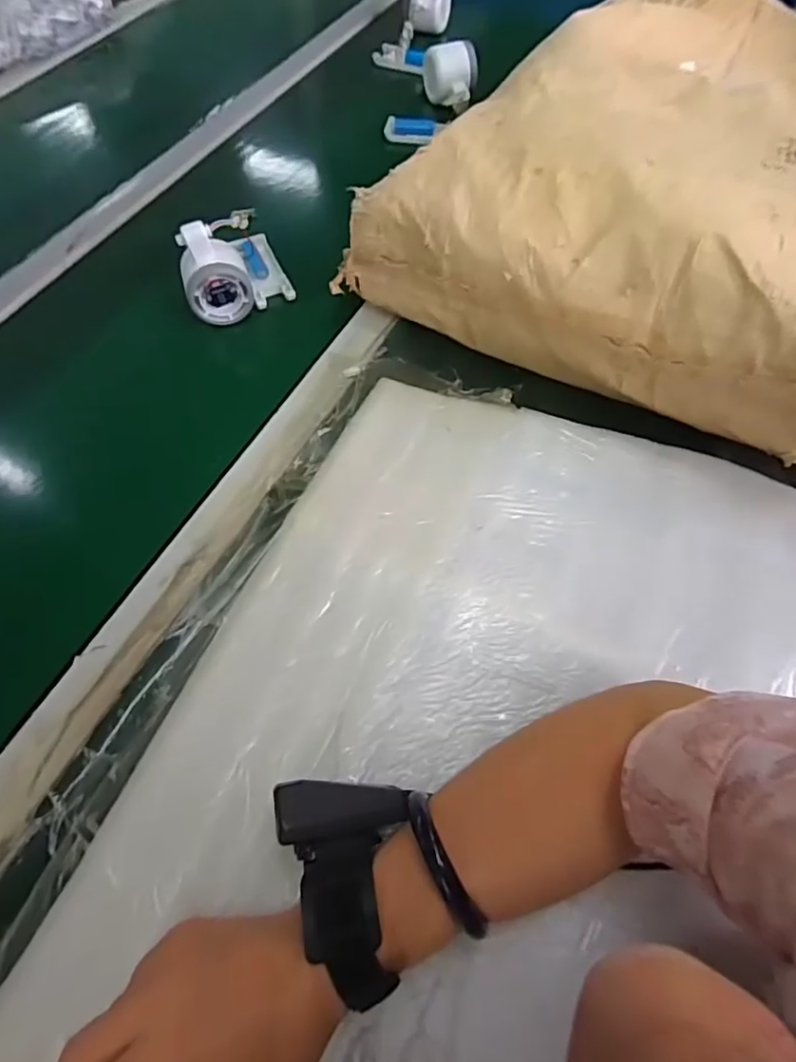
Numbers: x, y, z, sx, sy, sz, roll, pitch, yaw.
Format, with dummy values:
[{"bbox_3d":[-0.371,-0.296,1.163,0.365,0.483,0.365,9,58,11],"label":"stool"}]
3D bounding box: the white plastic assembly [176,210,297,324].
[{"bbox_3d":[-0.161,-0.263,0.539,0.093,0.081,0.095,-23,63,-9],"label":"white plastic assembly"}]

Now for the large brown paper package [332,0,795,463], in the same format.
[{"bbox_3d":[0.328,-0.392,0.547,0.423,0.123,0.690,30,68,17],"label":"large brown paper package"}]

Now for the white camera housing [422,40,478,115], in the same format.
[{"bbox_3d":[0.063,-0.557,0.709,0.066,0.051,0.065,5,60,3],"label":"white camera housing"}]

